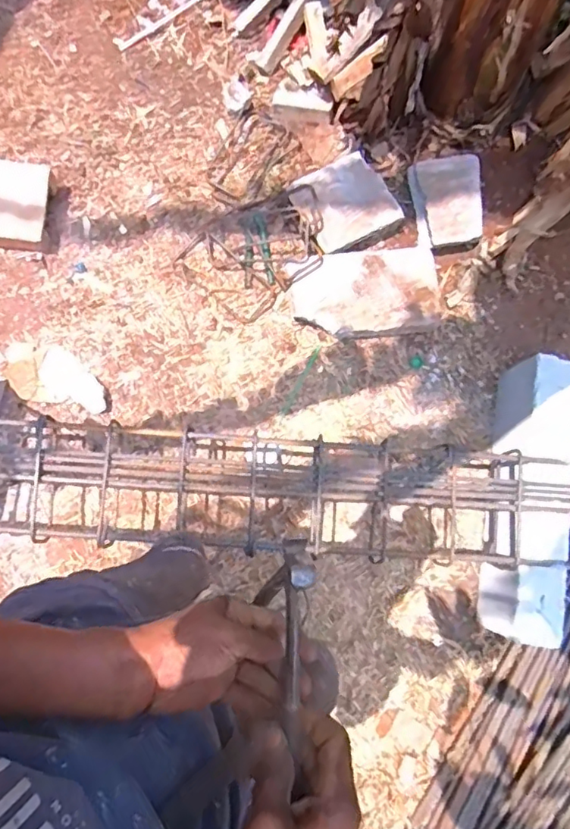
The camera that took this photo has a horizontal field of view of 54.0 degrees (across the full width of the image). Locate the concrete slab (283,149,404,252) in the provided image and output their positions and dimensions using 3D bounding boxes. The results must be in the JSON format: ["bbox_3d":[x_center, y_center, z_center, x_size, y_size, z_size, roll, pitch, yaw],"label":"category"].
[{"bbox_3d":[0.145,-0.508,1.327,0.221,0.068,0.214,-28,83,-8],"label":"concrete slab"}]

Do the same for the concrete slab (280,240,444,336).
[{"bbox_3d":[0.188,-0.289,1.326,0.345,0.061,0.209,-6,80,-5],"label":"concrete slab"}]

